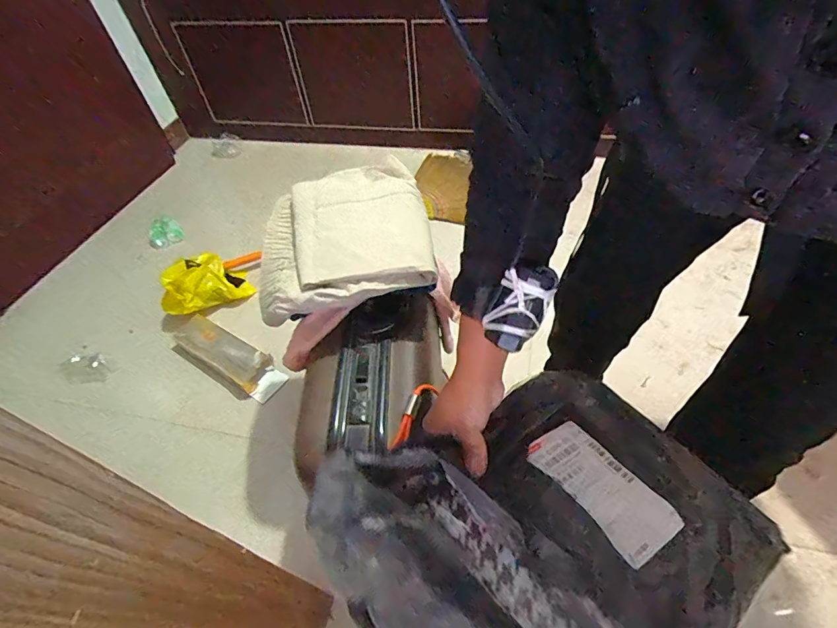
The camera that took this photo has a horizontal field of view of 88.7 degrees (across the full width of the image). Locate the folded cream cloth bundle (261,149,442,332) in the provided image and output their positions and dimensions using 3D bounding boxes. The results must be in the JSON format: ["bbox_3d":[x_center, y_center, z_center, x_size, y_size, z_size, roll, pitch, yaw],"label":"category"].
[{"bbox_3d":[-0.114,-0.123,0.634,0.247,0.051,0.268,-11,51,-4],"label":"folded cream cloth bundle"}]

